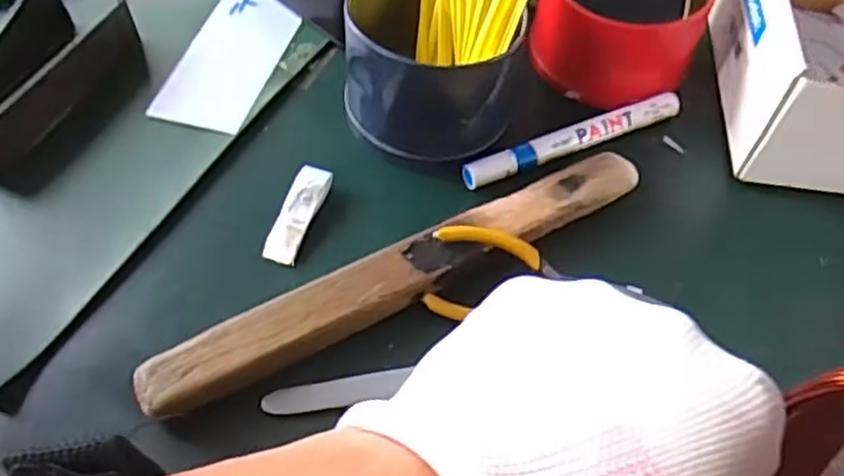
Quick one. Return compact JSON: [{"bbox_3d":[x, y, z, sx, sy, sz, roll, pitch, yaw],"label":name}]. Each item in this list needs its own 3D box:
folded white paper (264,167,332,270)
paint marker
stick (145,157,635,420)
[{"bbox_3d":[-0.068,-0.013,0.393,0.019,0.012,0.058,17,57,10],"label":"folded white paper"},{"bbox_3d":[0.089,-0.057,0.424,0.142,0.016,0.015,-22,59,-15],"label":"paint marker"},{"bbox_3d":[-0.005,0.016,0.367,0.273,0.023,0.037,-25,60,-17],"label":"stick"}]

